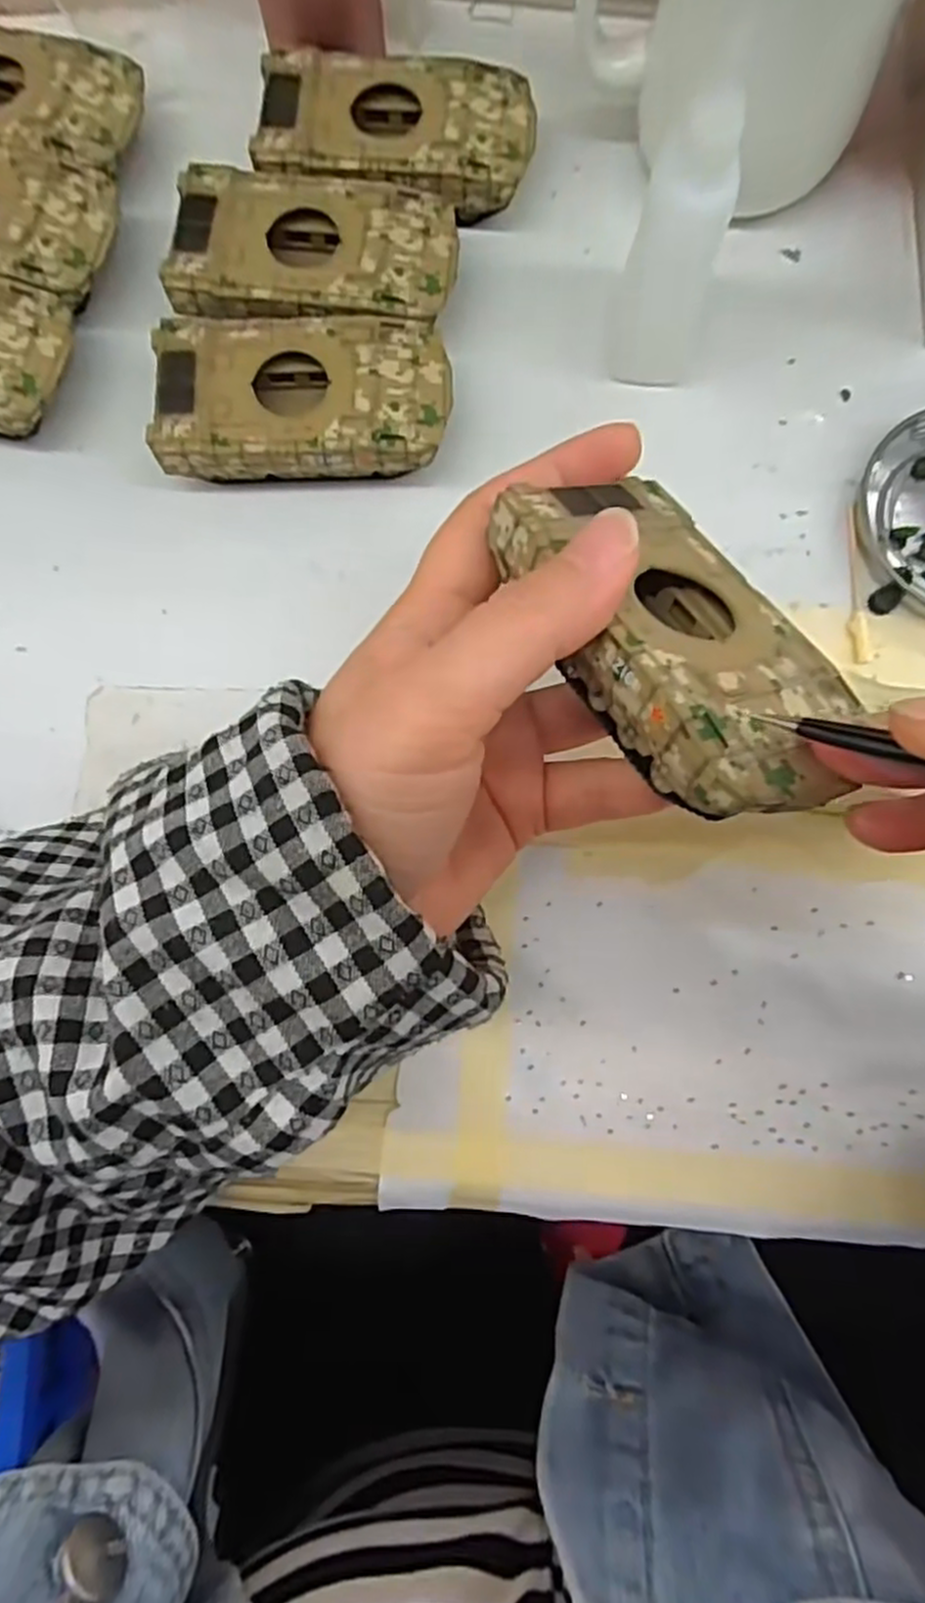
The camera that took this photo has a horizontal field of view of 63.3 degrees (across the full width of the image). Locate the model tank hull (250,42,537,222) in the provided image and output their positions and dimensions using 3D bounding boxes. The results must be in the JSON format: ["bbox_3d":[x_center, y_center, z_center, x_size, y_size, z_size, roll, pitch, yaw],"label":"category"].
[{"bbox_3d":[-0.023,-0.239,0.275,0.095,0.026,0.051,4,81,2],"label":"model tank hull"}]

